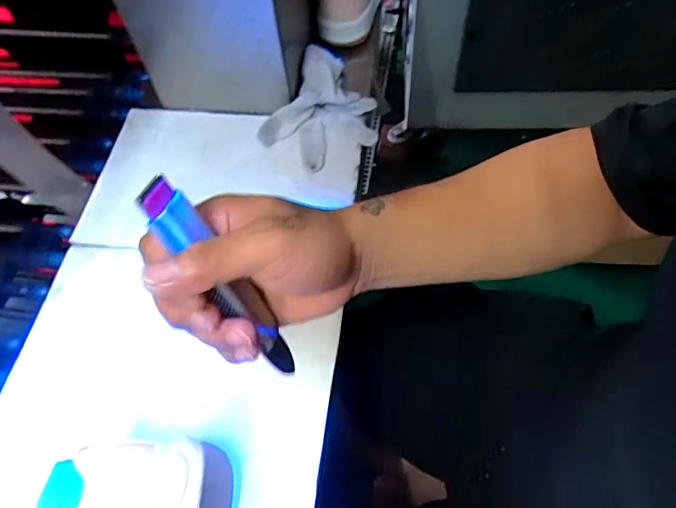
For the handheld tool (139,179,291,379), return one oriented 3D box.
[{"bbox_3d":[-0.060,0.022,0.276,0.013,0.157,0.023,20,59,42],"label":"handheld tool"}]

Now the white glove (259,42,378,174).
[{"bbox_3d":[-0.008,-0.171,0.571,0.124,0.039,0.168,21,63,14],"label":"white glove"}]

